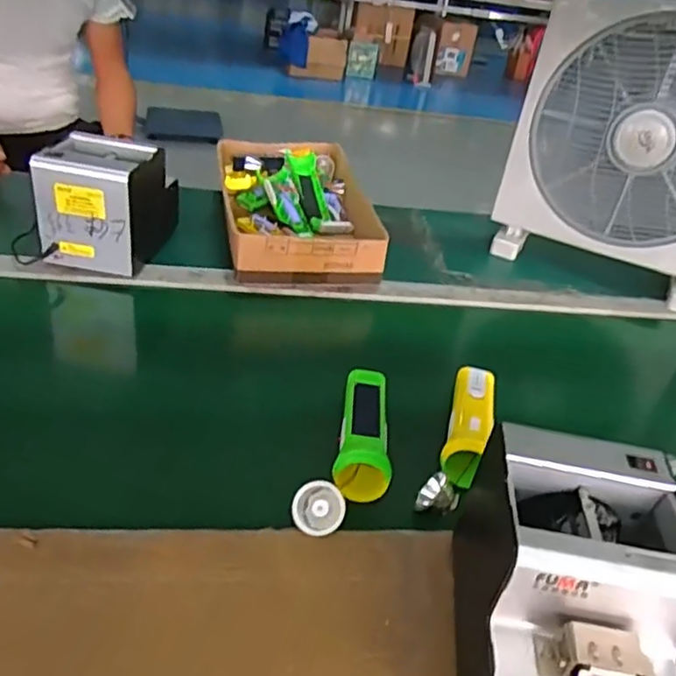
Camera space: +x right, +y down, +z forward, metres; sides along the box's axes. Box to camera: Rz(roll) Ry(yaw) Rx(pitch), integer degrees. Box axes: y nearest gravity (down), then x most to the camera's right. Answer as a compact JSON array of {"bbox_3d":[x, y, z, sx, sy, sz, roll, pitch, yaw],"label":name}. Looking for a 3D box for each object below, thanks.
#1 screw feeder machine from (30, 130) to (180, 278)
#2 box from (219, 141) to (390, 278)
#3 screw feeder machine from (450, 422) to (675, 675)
[{"bbox_3d":[-0.304,-0.187,0.856,0.119,0.141,0.169,11,36,4],"label":"screw feeder machine"},{"bbox_3d":[-0.070,-0.215,1.007,0.219,0.069,0.409,0,36,-12],"label":"box"},{"bbox_3d":[0.159,0.179,0.439,0.129,0.143,0.173,9,35,0],"label":"screw feeder machine"}]

